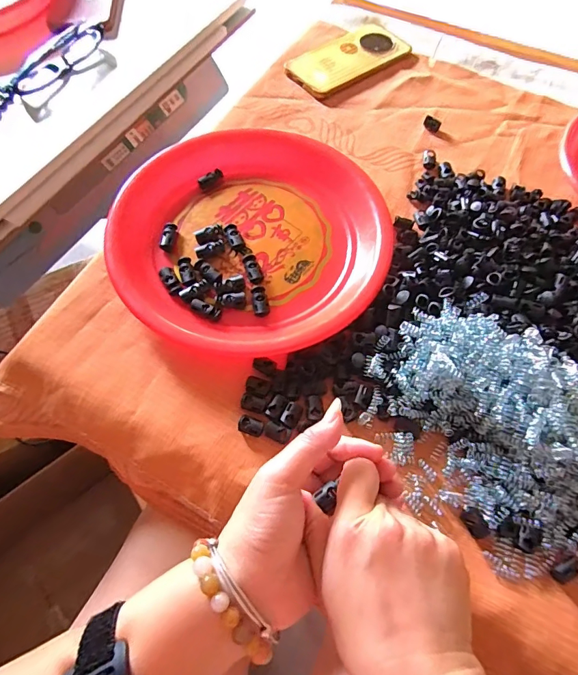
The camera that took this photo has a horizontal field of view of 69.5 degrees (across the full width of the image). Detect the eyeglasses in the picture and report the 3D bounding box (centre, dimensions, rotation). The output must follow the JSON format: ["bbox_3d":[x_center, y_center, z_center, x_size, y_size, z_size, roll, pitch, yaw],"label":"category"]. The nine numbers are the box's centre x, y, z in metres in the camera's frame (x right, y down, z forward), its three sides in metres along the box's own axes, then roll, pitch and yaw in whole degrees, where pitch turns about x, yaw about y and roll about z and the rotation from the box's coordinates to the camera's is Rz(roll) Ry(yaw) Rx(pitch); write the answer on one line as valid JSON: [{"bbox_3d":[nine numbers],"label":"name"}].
[{"bbox_3d":[-0.266,-0.324,0.484,0.029,0.023,0.136,26,68,9],"label":"eyeglasses"}]

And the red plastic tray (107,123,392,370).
[{"bbox_3d":[-0.037,-0.101,0.399,0.252,0.025,0.244,21,68,7],"label":"red plastic tray"}]

